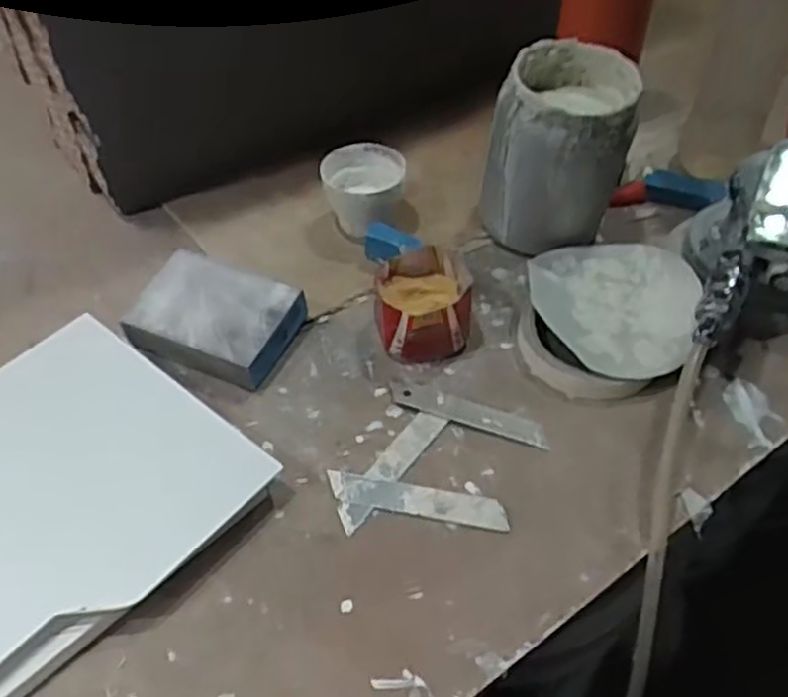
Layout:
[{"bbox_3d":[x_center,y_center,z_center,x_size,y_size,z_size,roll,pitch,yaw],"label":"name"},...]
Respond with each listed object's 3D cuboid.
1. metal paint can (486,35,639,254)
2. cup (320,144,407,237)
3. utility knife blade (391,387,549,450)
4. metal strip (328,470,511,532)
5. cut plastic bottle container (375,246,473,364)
[{"bbox_3d":[0.114,-0.141,0.522,0.093,0.111,0.099,9,51,9],"label":"metal paint can"},{"bbox_3d":[-0.022,-0.113,0.549,0.058,0.044,0.064,-3,50,-1],"label":"cup"},{"bbox_3d":[0.046,0.039,0.450,0.096,0.004,0.017,16,52,14],"label":"utility knife blade"},{"bbox_3d":[0.013,0.084,0.413,0.100,0.004,0.018,9,51,9],"label":"metal strip"},{"bbox_3d":[0.018,-0.029,0.482,0.061,0.043,0.065,-3,50,-1],"label":"cut plastic bottle container"}]

